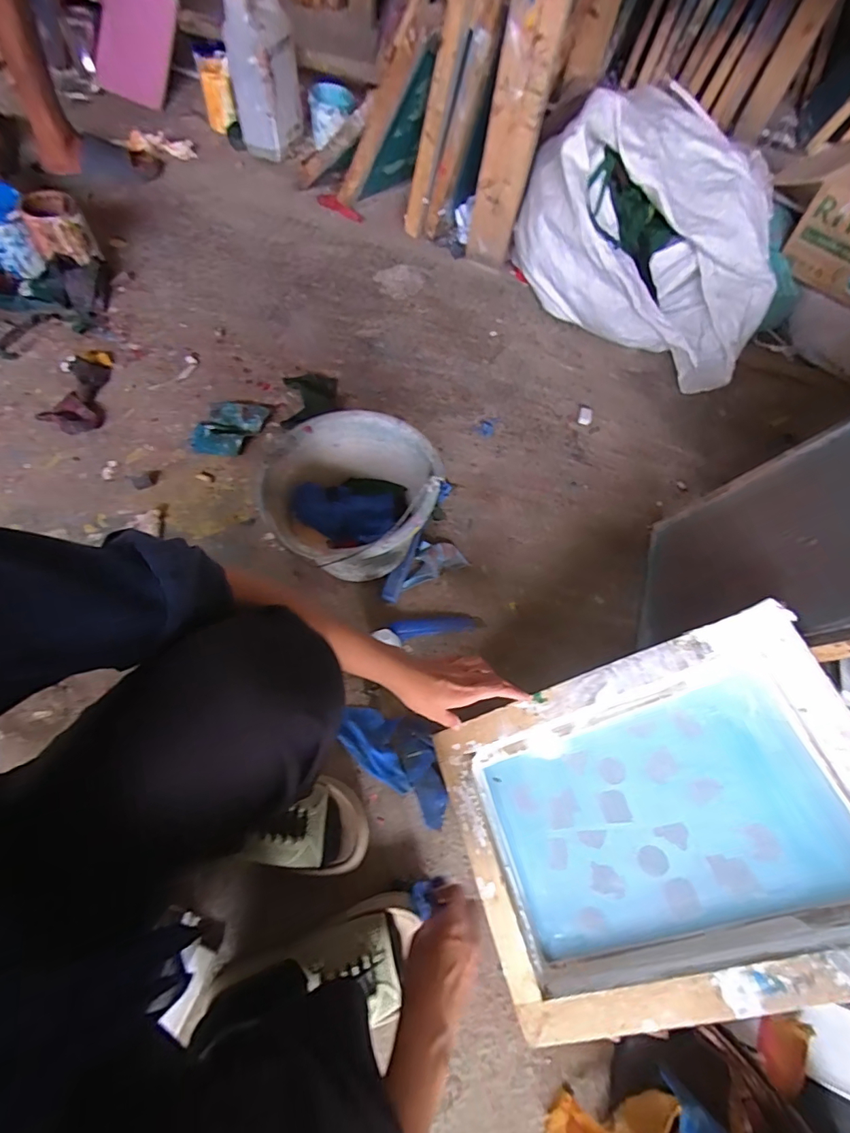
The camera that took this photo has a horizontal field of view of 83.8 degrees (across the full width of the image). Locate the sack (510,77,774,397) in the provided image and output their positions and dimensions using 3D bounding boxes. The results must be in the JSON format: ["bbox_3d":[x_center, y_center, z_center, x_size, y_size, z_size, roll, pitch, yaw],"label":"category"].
[{"bbox_3d":[0.547,-0.783,1.074,0.592,0.305,0.528,34,65,13],"label":"sack"}]

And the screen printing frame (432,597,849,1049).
[{"bbox_3d":[0.242,0.266,0.497,0.417,0.049,0.316,-28,64,17],"label":"screen printing frame"}]

